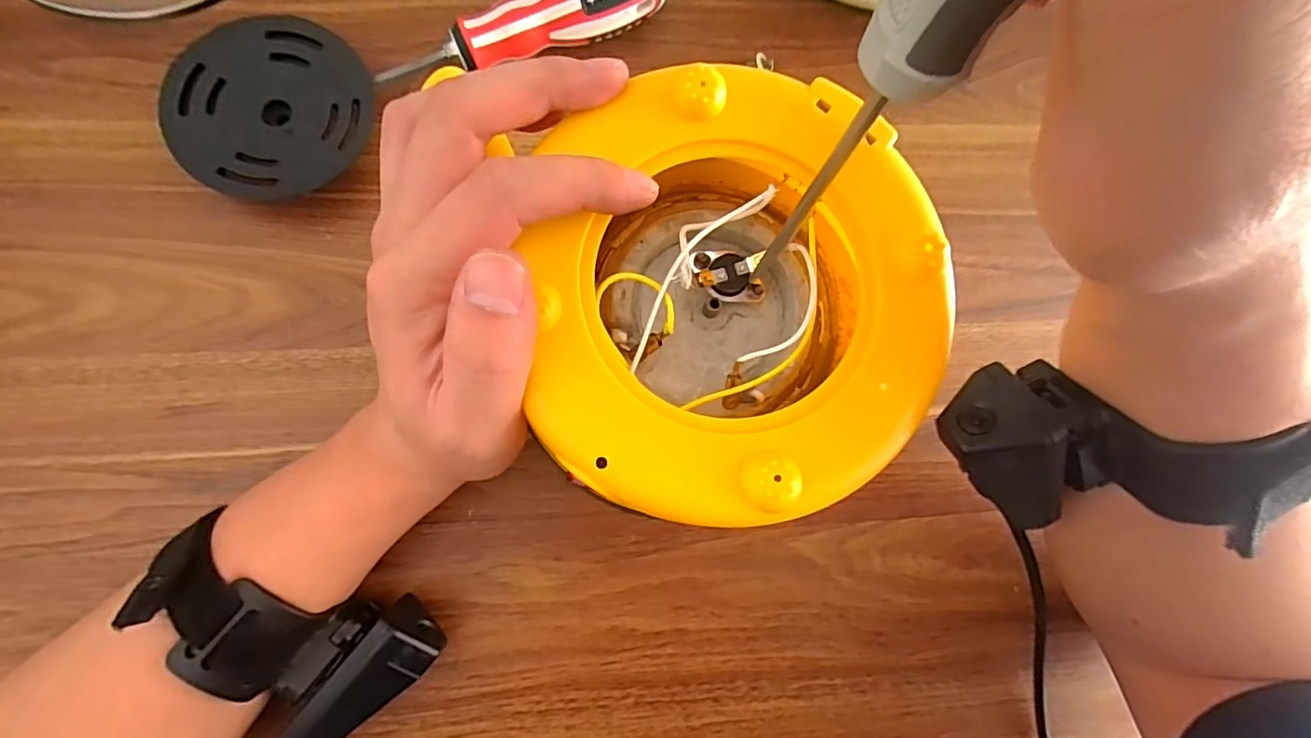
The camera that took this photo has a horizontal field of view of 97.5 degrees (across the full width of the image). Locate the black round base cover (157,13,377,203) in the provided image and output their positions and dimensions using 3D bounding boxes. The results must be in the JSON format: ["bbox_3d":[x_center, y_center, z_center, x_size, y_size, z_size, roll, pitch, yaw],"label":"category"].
[{"bbox_3d":[-0.188,-0.128,0.287,0.090,0.018,0.092,2,83,-6],"label":"black round base cover"}]

